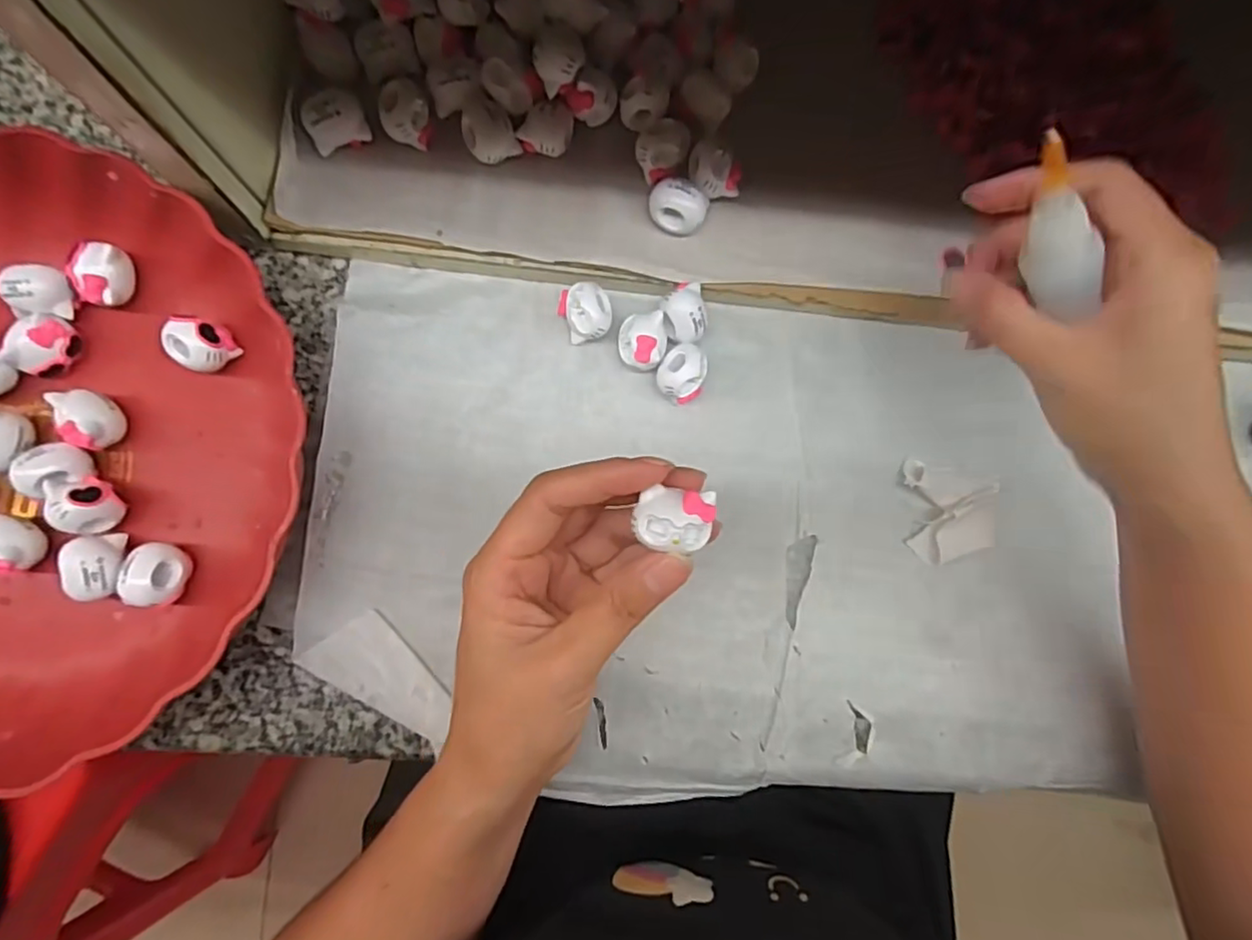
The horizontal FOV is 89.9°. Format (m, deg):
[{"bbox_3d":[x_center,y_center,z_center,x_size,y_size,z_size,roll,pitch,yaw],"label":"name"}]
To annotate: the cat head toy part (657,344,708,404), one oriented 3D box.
[{"bbox_3d":[0.025,-0.044,0.285,0.021,0.019,0.026,10,83,-3],"label":"cat head toy part"}]

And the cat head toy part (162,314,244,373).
[{"bbox_3d":[-0.183,-0.053,0.270,0.022,0.021,0.021,28,82,-1],"label":"cat head toy part"}]

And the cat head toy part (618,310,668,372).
[{"bbox_3d":[0.008,-0.058,0.285,0.022,0.019,0.024,4,83,-4],"label":"cat head toy part"}]

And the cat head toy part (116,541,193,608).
[{"bbox_3d":[-0.193,0.042,0.258,0.020,0.023,0.023,16,82,-2],"label":"cat head toy part"}]

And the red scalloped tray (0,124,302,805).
[{"bbox_3d":[-0.255,-0.006,0.246,0.216,0.046,0.237,12,82,-3],"label":"red scalloped tray"}]

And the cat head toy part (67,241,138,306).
[{"bbox_3d":[-0.224,-0.083,0.270,0.018,0.021,0.026,10,83,-3],"label":"cat head toy part"}]

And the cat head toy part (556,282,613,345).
[{"bbox_3d":[-0.019,-0.071,0.285,0.023,0.019,0.024,3,83,-4],"label":"cat head toy part"}]

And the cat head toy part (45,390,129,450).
[{"bbox_3d":[-0.223,-0.021,0.263,0.018,0.023,0.023,-17,85,-6],"label":"cat head toy part"}]

